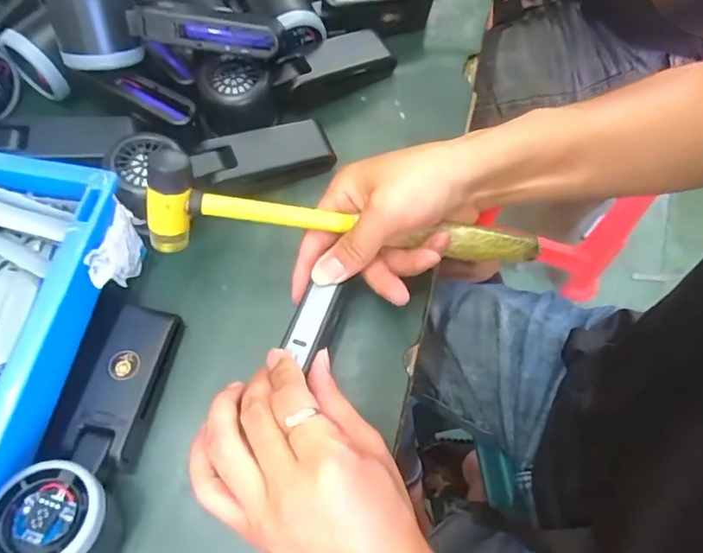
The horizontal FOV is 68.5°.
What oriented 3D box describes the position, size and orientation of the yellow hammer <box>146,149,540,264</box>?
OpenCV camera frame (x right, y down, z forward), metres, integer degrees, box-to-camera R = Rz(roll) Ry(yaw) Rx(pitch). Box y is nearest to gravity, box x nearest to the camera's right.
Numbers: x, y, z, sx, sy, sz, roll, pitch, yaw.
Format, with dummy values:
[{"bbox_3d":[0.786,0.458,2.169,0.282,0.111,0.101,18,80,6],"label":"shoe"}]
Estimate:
[{"bbox_3d":[0.005,-0.033,0.341,0.260,0.056,0.034,6,66,-15],"label":"yellow hammer"}]

